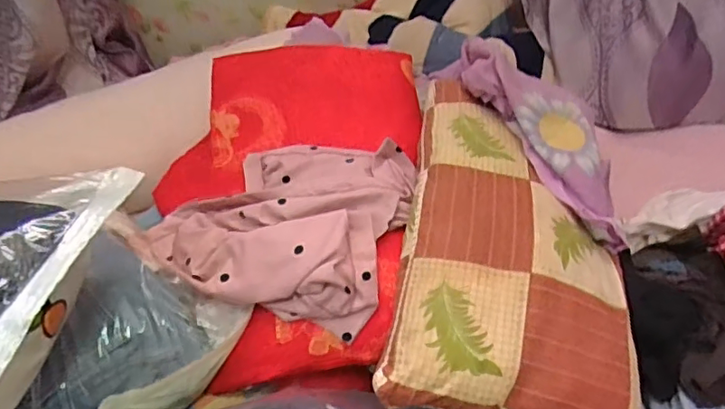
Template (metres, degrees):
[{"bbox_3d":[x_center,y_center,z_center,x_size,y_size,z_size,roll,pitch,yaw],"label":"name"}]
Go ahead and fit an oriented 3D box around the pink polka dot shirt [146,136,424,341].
[{"bbox_3d":[-0.136,0.016,0.880,0.402,0.103,0.307,10,45,17],"label":"pink polka dot shirt"}]

